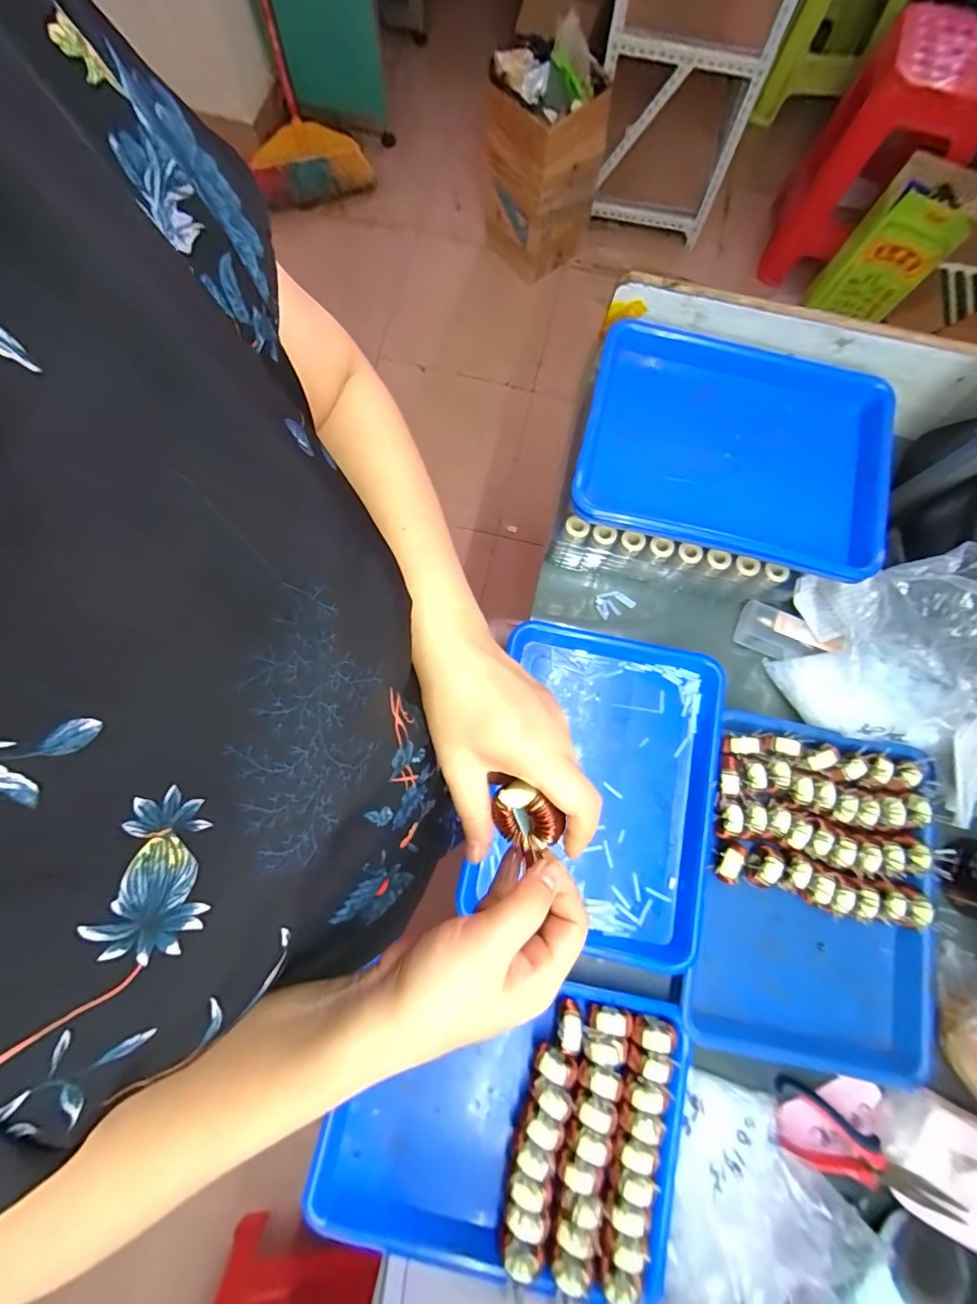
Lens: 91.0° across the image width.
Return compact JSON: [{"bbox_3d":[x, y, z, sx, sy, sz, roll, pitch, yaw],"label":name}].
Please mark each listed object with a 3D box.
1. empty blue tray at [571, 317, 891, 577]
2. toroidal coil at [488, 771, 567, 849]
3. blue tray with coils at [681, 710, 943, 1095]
[{"bbox_3d":[0.278,-0.222,0.538,0.338,0.043,0.243,15,78,2],"label":"empty blue tray"},{"bbox_3d":[0.025,0.093,0.281,0.041,0.023,0.038,18,112,25],"label":"toroidal coil"},{"bbox_3d":[0.348,0.249,0.502,0.250,0.042,0.333,13,78,2],"label":"blue tray with coils"}]

